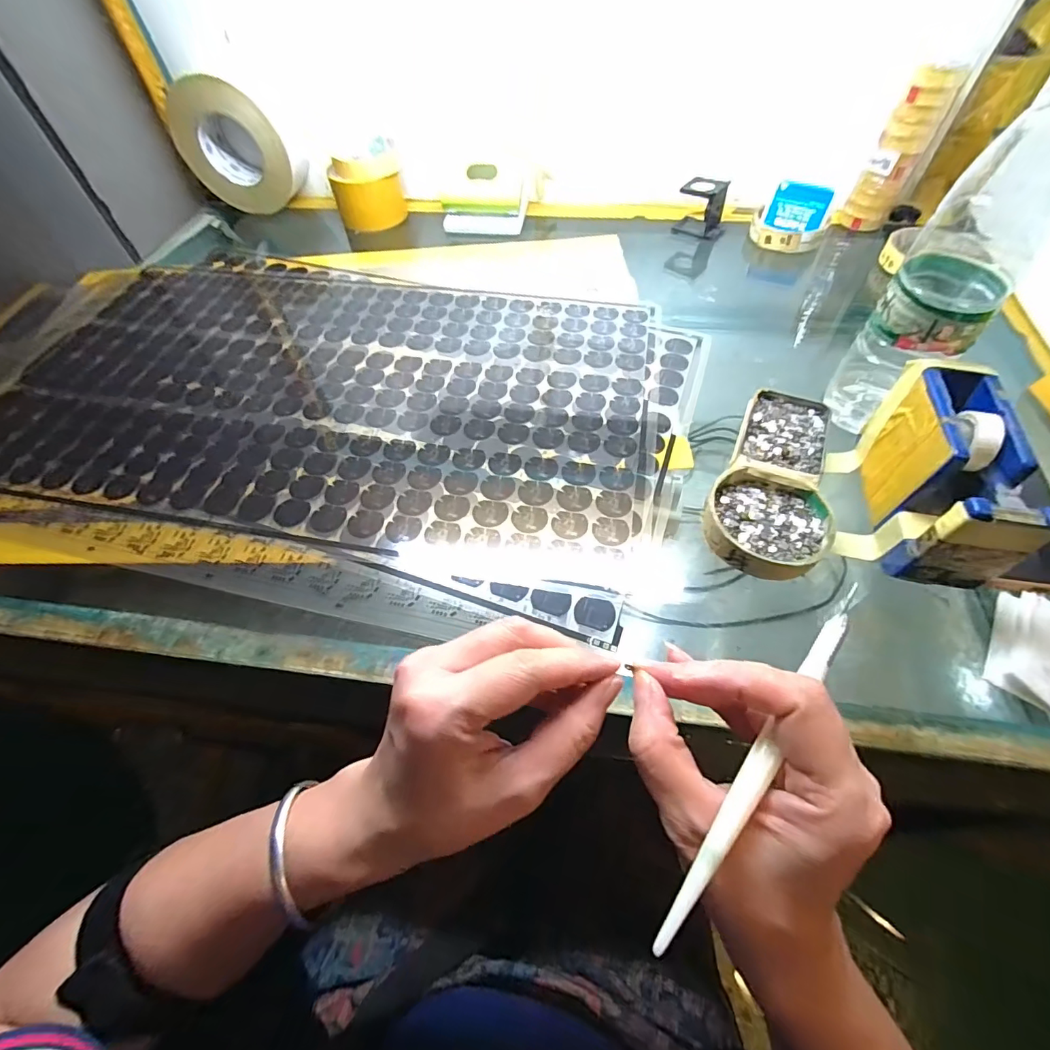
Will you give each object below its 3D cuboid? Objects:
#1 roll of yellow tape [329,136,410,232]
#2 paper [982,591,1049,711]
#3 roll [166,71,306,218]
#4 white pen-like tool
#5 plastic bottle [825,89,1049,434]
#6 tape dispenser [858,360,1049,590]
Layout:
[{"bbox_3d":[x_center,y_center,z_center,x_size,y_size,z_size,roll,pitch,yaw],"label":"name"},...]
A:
[{"bbox_3d":[-0.197,-0.430,0.600,0.088,0.068,0.076,-13,56,-6],"label":"roll of yellow tape"},{"bbox_3d":[0.299,0.072,0.280,0.037,0.014,0.072,30,62,21],"label":"paper"},{"bbox_3d":[-0.360,-0.472,0.611,0.138,0.149,0.069,5,56,6],"label":"roll"},{"bbox_3d":[0.089,0.081,0.173,0.008,0.004,0.151,34,71,22],"label":"white pen-like tool"},{"bbox_3d":[0.274,-0.156,0.306,0.063,0.219,0.070,35,64,23],"label":"plastic bottle"},{"bbox_3d":[0.262,-0.033,0.303,0.053,0.073,0.137,9,57,8],"label":"tape dispenser"}]

